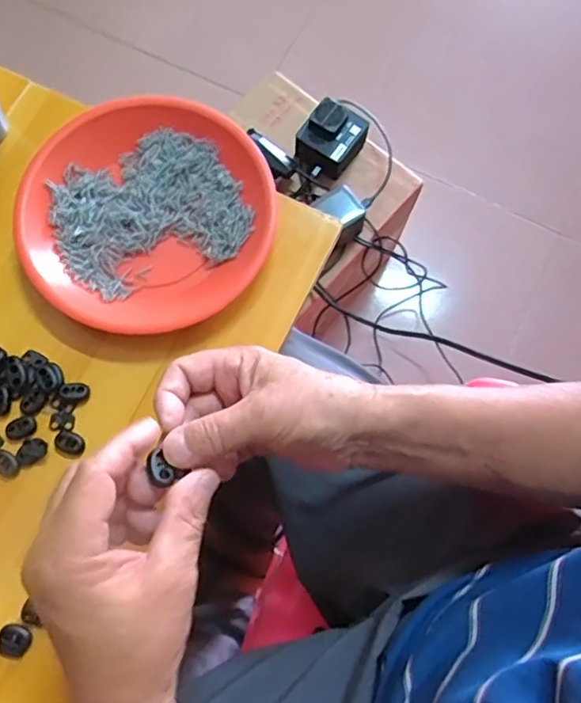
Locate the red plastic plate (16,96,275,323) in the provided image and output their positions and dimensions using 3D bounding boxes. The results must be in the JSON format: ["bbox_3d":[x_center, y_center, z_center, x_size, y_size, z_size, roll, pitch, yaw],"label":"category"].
[{"bbox_3d":[-0.110,-0.106,0.444,0.194,0.032,0.176,-22,75,-8],"label":"red plastic plate"}]

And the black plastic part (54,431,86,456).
[{"bbox_3d":[-0.160,0.066,0.414,0.021,0.007,0.015,31,75,7],"label":"black plastic part"}]

